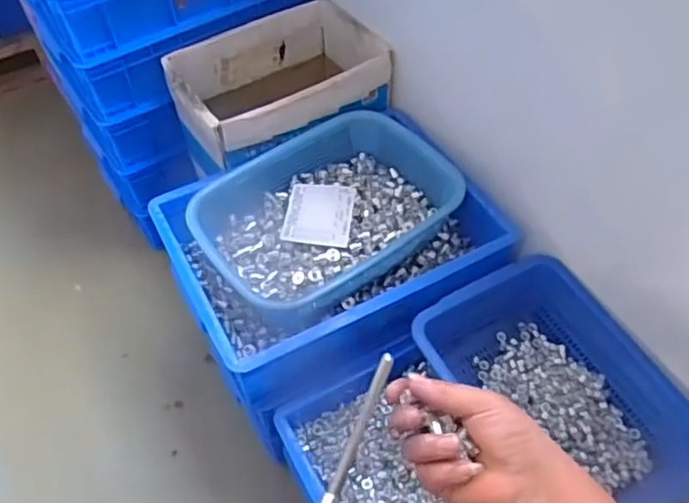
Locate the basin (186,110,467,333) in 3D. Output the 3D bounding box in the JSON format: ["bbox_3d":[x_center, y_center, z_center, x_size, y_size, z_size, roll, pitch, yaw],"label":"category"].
[{"bbox_3d":[-0.029,-0.051,0.859,0.343,0.088,0.243,-34,59,-23],"label":"basin"}]

